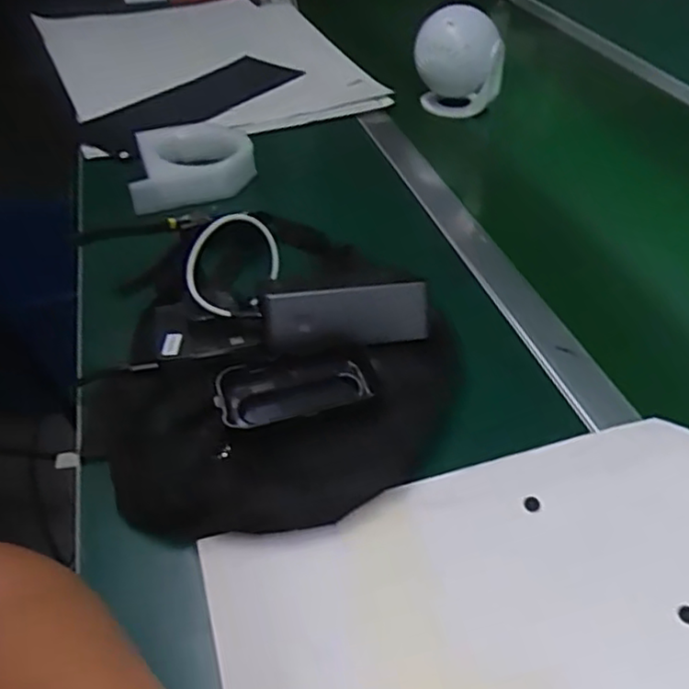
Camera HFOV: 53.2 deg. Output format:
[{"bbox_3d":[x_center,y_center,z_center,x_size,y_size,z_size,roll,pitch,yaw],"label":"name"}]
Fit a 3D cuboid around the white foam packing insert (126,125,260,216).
[{"bbox_3d":[-0.168,-0.203,0.774,0.131,0.040,0.139,-6,41,-6],"label":"white foam packing insert"}]

